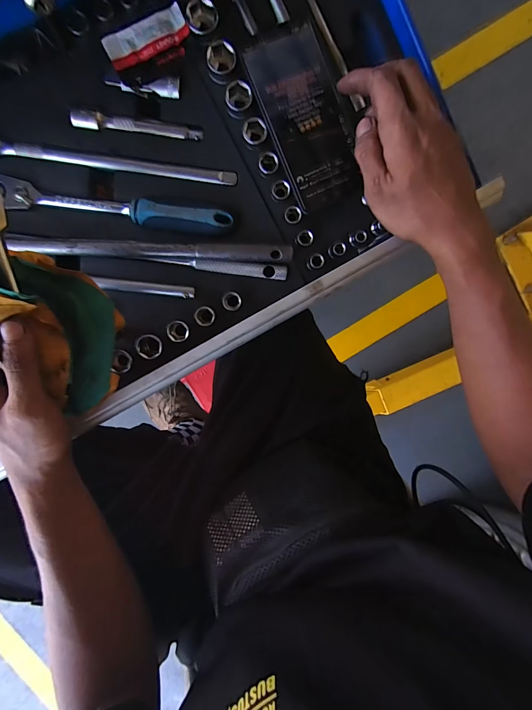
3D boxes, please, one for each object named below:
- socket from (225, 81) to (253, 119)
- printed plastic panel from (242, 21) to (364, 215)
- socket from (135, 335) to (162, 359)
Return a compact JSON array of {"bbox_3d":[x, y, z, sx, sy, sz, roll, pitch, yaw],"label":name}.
[{"bbox_3d":[-0.027,-0.248,0.324,0.024,0.020,0.027,0,95,-3],"label":"socket"},{"bbox_3d":[0.042,-0.229,0.324,0.077,0.011,0.155,-23,95,-1],"label":"printed plastic panel"},{"bbox_3d":[-0.121,-0.009,0.351,0.024,0.027,0.024,0,95,-3],"label":"socket"}]

